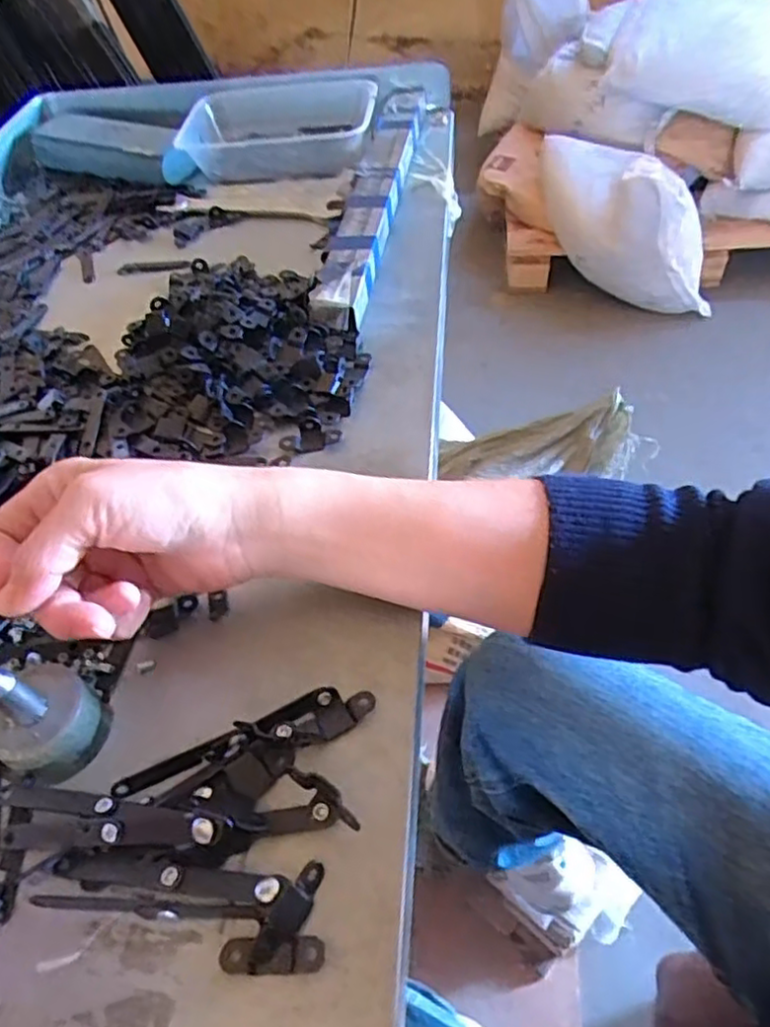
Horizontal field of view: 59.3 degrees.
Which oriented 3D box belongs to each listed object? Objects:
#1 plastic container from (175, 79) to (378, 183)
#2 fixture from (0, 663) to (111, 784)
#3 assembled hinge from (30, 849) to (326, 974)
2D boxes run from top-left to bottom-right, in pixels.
[{"bbox_3d":[-0.096,-0.333,0.590,0.176,0.039,0.119,3,52,9],"label":"plastic container"},{"bbox_3d":[-0.139,0.075,0.264,0.040,0.041,0.040,18,55,19],"label":"fixture"},{"bbox_3d":[-0.071,0.132,0.228,0.100,0.016,0.031,0,51,6],"label":"assembled hinge"}]

